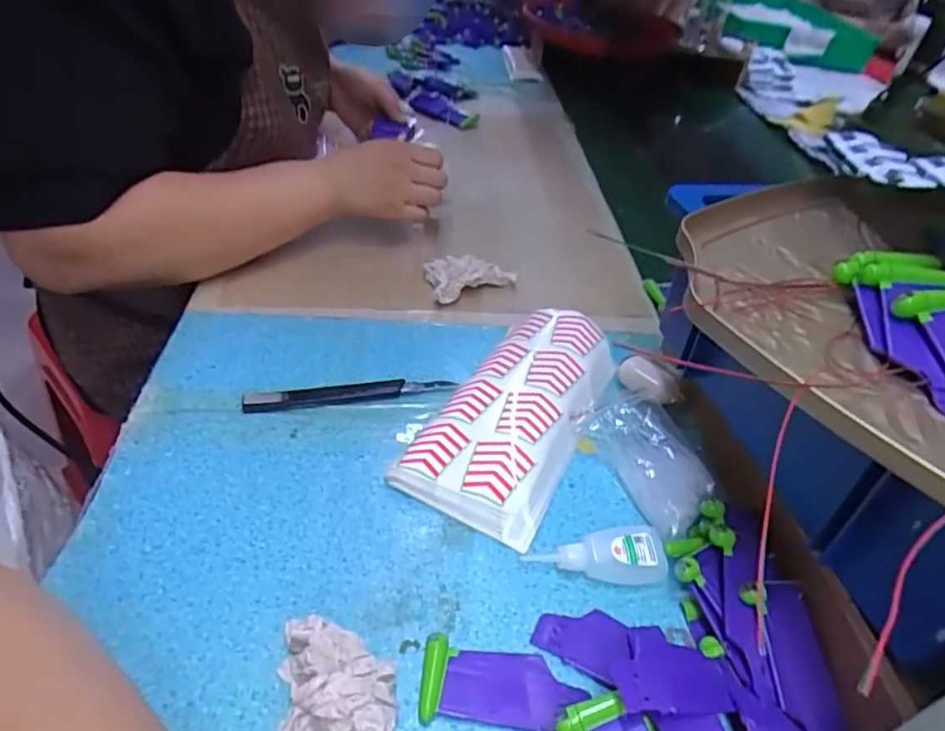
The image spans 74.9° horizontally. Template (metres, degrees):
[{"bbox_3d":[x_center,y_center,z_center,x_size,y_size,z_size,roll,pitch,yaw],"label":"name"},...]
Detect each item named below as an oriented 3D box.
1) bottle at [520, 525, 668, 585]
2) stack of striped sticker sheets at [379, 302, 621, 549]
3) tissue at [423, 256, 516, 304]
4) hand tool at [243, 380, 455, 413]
[{"bbox_3d":[0.077,0.120,0.386,0.084,0.024,0.029,2,40,-6],"label":"bottle"},{"bbox_3d":[0.038,0.029,0.477,0.106,0.032,0.215,22,42,17],"label":"stack of striped sticker sheets"},{"bbox_3d":[0.002,-0.086,0.608,0.093,0.028,0.055,-7,42,-16],"label":"tissue"},{"bbox_3d":[-0.094,0.021,0.482,0.160,0.010,0.014,-6,41,-15],"label":"hand tool"}]

